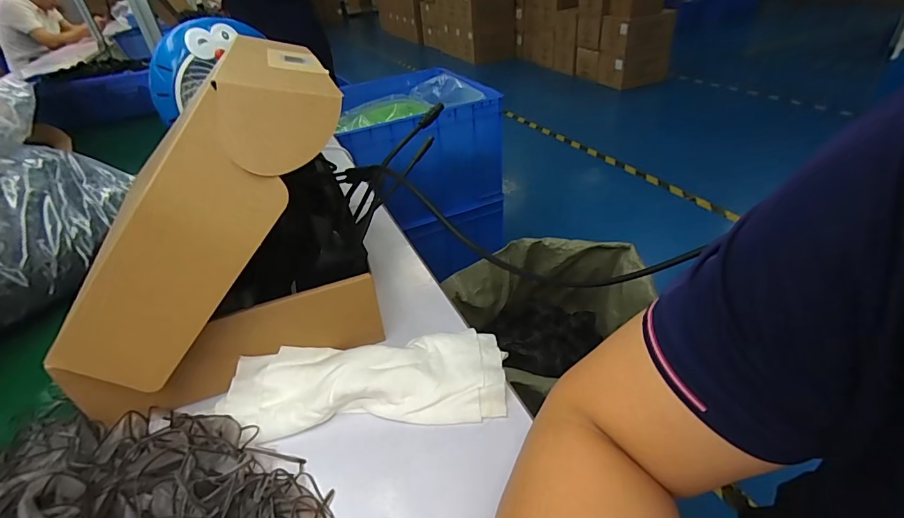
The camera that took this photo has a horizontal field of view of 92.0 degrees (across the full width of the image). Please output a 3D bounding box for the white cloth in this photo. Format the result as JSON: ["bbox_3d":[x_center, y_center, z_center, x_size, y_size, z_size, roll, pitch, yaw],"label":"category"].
[{"bbox_3d":[-0.076,0.105,0.388,0.244,0.036,0.088,-6,36,0],"label":"white cloth"}]

